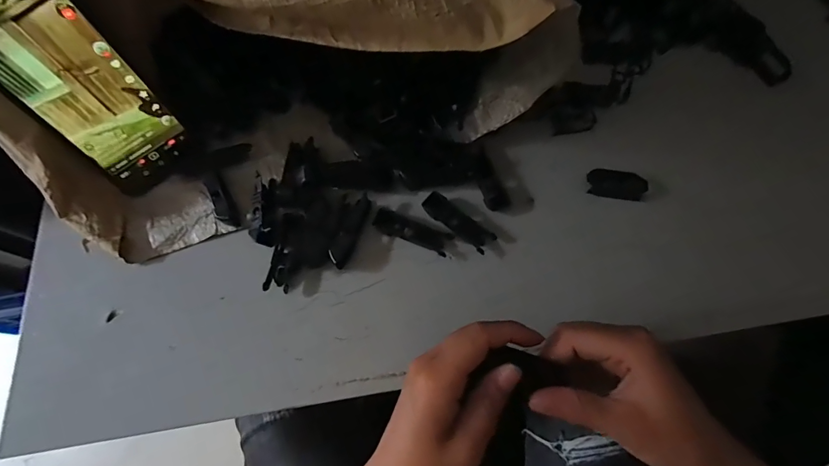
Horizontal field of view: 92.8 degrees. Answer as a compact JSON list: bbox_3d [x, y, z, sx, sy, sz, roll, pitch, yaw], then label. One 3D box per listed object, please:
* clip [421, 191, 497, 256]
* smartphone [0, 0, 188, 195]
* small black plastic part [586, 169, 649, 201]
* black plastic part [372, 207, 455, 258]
[{"bbox_3d":[0.037,-0.009,0.338,0.065,0.011,0.020,39,75,12],"label":"clip"},{"bbox_3d":[-0.246,-0.105,0.297,0.072,0.156,0.004,-40,51,-15],"label":"smartphone"},{"bbox_3d":[0.178,-0.042,0.349,0.050,0.013,0.021,7,71,2],"label":"small black plastic part"},{"bbox_3d":[-0.002,-0.001,0.337,0.066,0.009,0.020,21,72,7],"label":"black plastic part"}]

